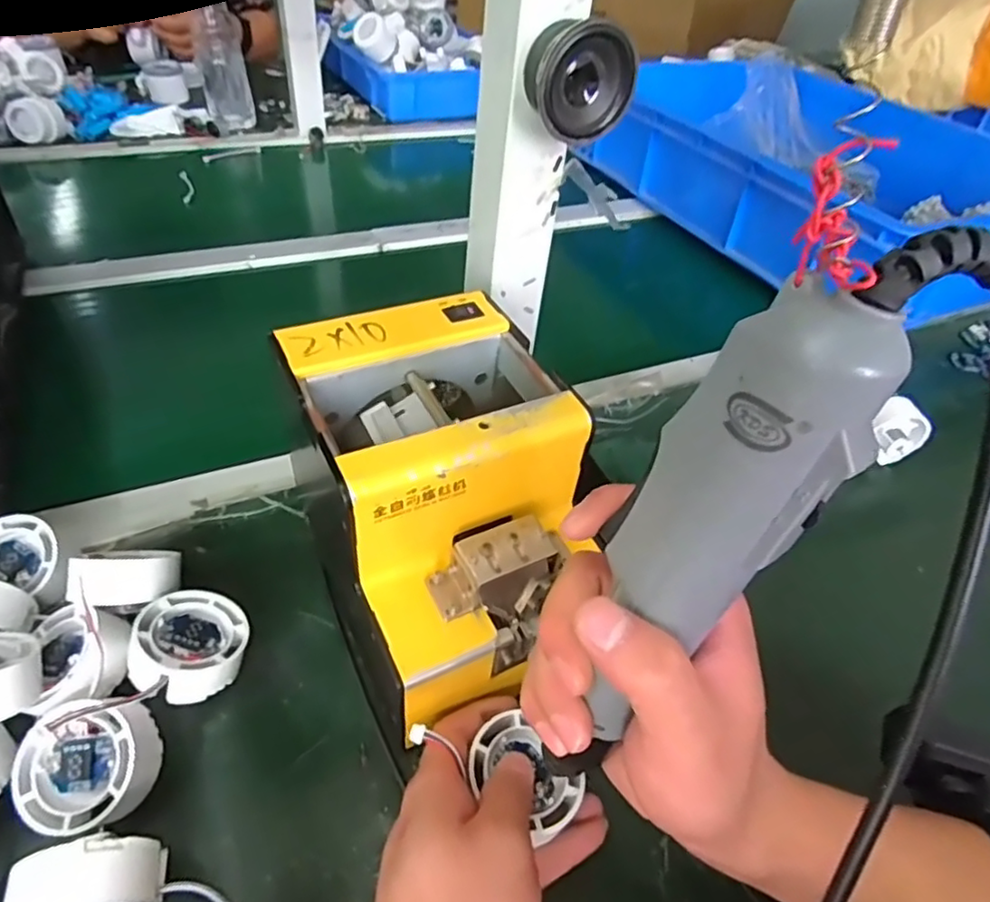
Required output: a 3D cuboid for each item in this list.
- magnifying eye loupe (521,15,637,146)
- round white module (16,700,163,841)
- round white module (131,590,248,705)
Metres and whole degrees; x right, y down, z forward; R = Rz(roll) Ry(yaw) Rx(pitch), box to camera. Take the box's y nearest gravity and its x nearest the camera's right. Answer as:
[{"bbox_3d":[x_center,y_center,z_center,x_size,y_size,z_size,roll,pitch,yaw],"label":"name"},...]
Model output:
[{"bbox_3d":[0.043,-0.186,0.312,0.053,0.050,0.028,-2,45,-10],"label":"magnifying eye loupe"},{"bbox_3d":[-0.185,0.143,0.287,0.052,0.022,0.052,-1,69,3],"label":"round white module"},{"bbox_3d":[-0.158,0.101,0.325,0.053,0.026,0.055,22,36,-17],"label":"round white module"}]

